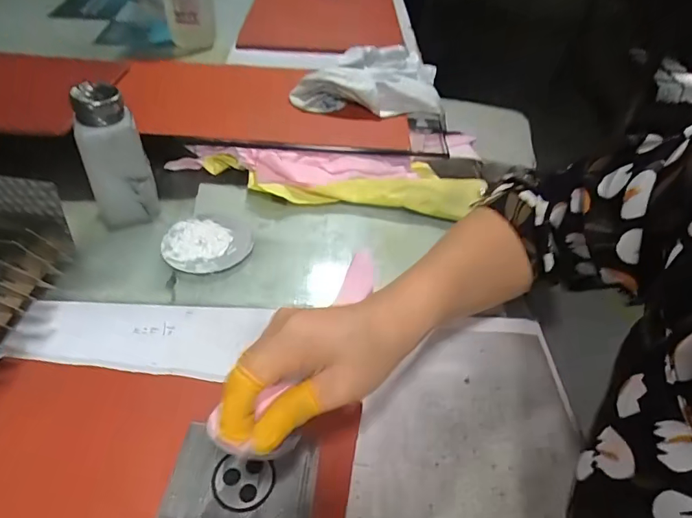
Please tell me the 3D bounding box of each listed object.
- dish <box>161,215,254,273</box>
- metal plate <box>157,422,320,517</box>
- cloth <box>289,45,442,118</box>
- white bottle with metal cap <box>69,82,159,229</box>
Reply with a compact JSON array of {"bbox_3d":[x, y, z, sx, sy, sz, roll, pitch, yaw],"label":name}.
[{"bbox_3d":[-0.135,-0.018,0.448,0.082,0.005,0.083,3,43,-3],"label":"dish"},{"bbox_3d":[-0.062,0.135,0.281,0.086,0.004,0.058,6,43,1],"label":"metal plate"},{"bbox_3d":[0.033,-0.251,0.624,0.204,0.052,0.143,3,44,-3],"label":"cloth"},{"bbox_3d":[-0.213,-0.091,0.429,0.057,0.125,0.047,-20,49,-25],"label":"white bottle with metal cap"}]

